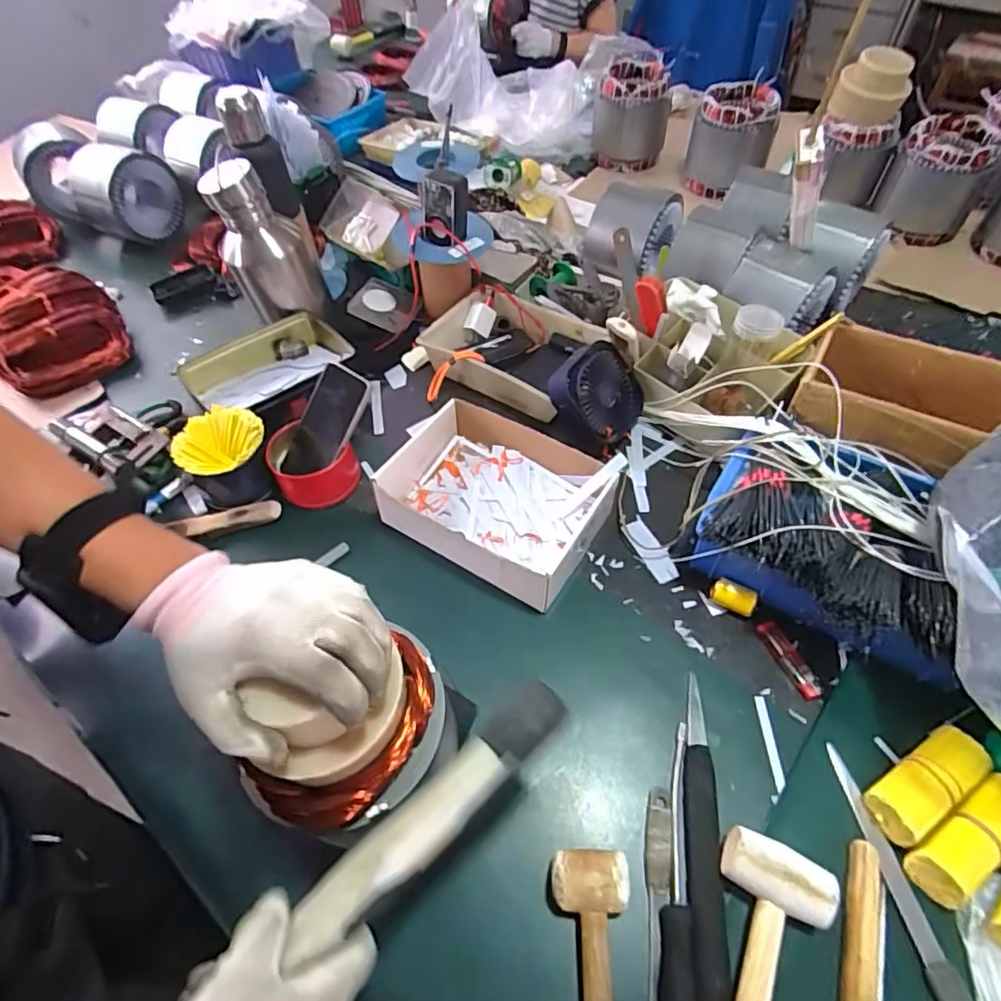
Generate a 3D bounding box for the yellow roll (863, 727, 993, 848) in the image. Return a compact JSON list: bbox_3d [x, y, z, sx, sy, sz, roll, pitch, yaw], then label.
[{"bbox_3d":[0.381,0.253,0.504,0.118,0.038,0.044,-26,57,-15],"label":"yellow roll"}]

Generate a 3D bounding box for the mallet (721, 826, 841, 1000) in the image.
[{"bbox_3d":[0.170,0.383,0.408,0.081,0.041,0.261,24,59,19],"label":"mallet"}]

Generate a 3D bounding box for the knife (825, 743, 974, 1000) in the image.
[{"bbox_3d":[0.338,0.340,0.456,0.024,0.016,0.263,-10,54,-4],"label":"knife"}]

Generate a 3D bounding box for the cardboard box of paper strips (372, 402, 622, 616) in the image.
[{"bbox_3d":[-0.011,-0.006,0.686,0.251,0.064,0.190,25,59,19],"label":"cardboard box of paper strips"}]

